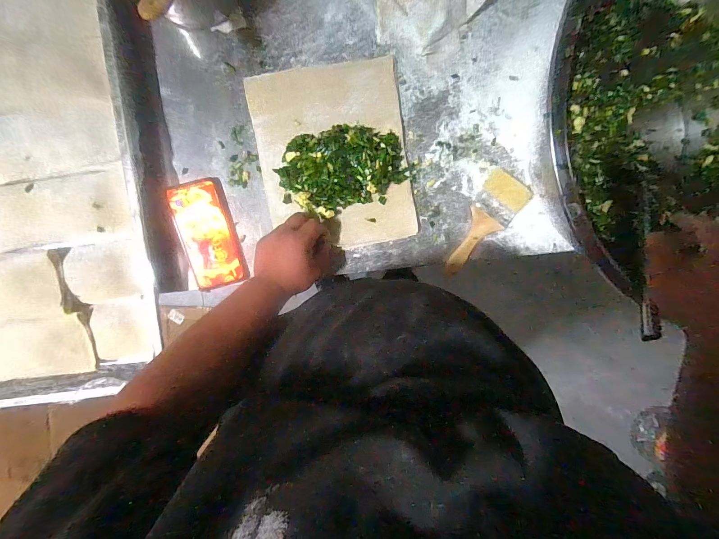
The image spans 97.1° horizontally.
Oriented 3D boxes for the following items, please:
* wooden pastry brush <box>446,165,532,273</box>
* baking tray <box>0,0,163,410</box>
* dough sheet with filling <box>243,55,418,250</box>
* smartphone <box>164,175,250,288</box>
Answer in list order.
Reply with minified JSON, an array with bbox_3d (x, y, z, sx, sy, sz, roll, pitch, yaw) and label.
[{"bbox_3d":[0.204,-0.076,0.523,0.074,0.028,0.189,36,92,-10],"label":"wooden pastry brush"},{"bbox_3d":[-0.492,-0.088,0.417,0.392,0.044,0.553,-5,98,-6],"label":"baking tray"},{"bbox_3d":[-0.035,-0.167,0.483,0.223,0.030,0.267,-13,97,-6],"label":"dough sheet with filling"},{"bbox_3d":[-0.230,-0.052,0.480,0.082,0.007,0.157,-15,99,-5],"label":"smartphone"}]

